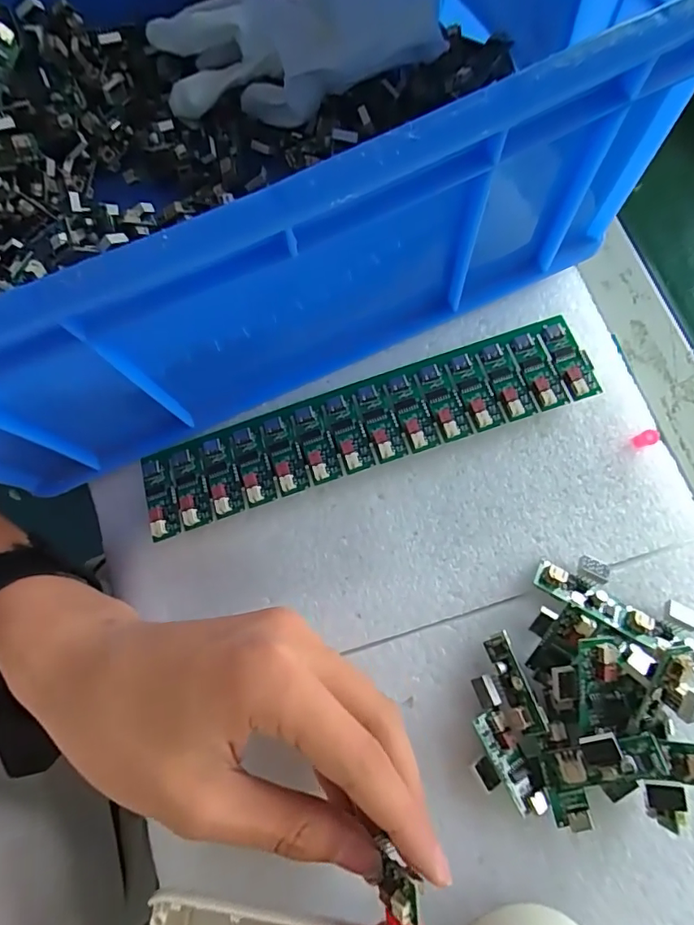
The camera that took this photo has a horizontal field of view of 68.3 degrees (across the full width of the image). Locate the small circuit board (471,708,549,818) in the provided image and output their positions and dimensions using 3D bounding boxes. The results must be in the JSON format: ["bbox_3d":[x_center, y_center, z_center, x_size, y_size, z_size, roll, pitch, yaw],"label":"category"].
[{"bbox_3d":[0.065,0.121,0.208,0.013,0.010,0.039,-26,76,-4],"label":"small circuit board"}]

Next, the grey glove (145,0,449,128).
[{"bbox_3d":[-0.023,-0.223,0.276,0.152,0.025,0.072,-17,76,-2],"label":"grey glove"}]

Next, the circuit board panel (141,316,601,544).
[{"bbox_3d":[0.009,-0.018,0.241,0.215,0.013,0.043,-18,76,-3],"label":"circuit board panel"}]

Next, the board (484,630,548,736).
[{"bbox_3d":[0.069,0.092,0.212,0.013,0.008,0.039,-17,64,-4],"label":"board"}]

